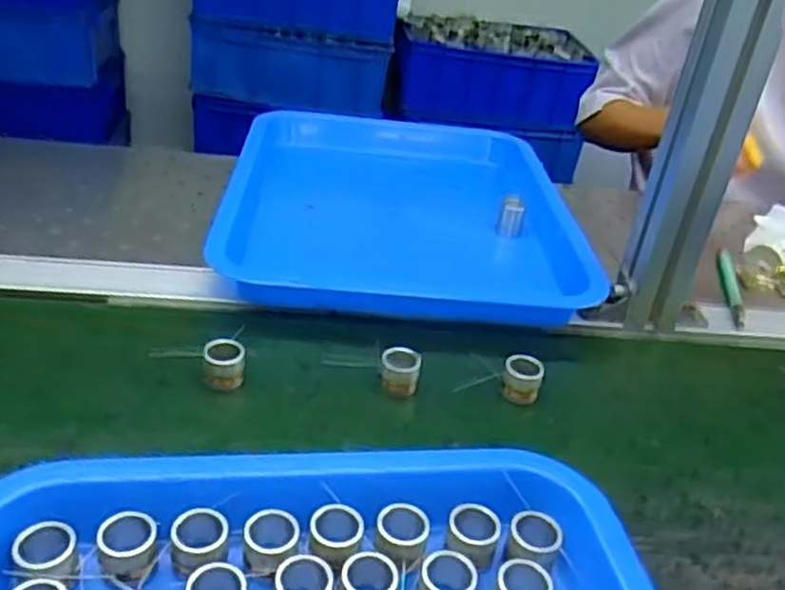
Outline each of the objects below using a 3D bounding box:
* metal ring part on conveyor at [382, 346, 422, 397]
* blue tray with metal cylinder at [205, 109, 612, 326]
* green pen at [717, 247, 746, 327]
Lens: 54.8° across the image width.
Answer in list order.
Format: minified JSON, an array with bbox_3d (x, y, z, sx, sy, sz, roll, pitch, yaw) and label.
[{"bbox_3d":[0.005,0.050,0.493,0.024,0.027,0.020,8,31,0],"label":"metal ring part on conveyor"},{"bbox_3d":[0.006,-0.090,0.703,0.291,0.051,0.374,5,31,-5],"label":"blue tray with metal cylinder"},{"bbox_3d":[0.297,-0.008,0.663,0.014,0.016,0.121,13,31,9],"label":"green pen"}]

